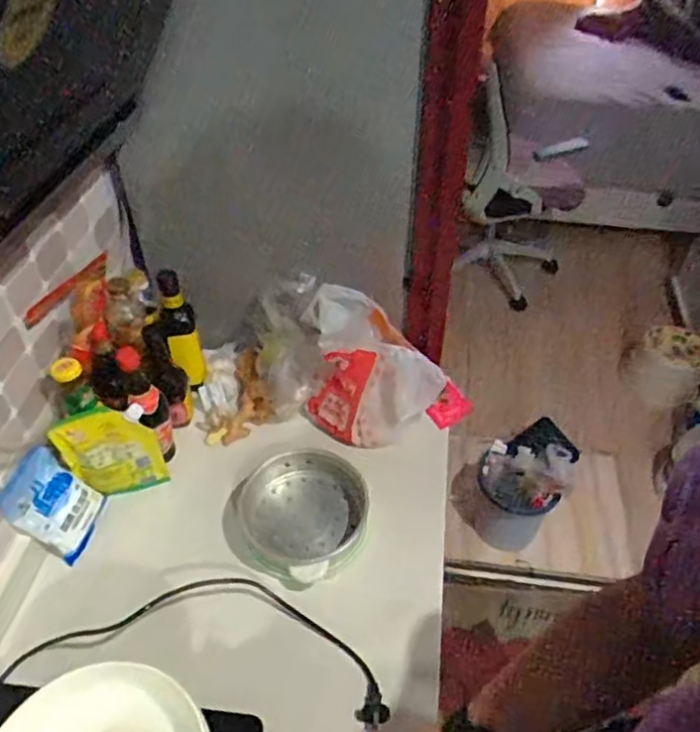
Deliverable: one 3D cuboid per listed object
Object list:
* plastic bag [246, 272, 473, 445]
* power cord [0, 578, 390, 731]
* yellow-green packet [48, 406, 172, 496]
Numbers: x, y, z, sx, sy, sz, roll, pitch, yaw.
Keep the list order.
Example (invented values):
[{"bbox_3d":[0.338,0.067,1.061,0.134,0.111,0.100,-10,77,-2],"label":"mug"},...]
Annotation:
[{"bbox_3d":[0.006,-0.007,1.046,0.344,0.218,0.170,19,47,17],"label":"plastic bag"},{"bbox_3d":[-0.185,0.352,0.817,0.474,0.046,0.151,5,44,4],"label":"power cord"},{"bbox_3d":[-0.349,0.130,0.936,0.129,0.171,0.030,-16,47,-18],"label":"yellow-green packet"}]

